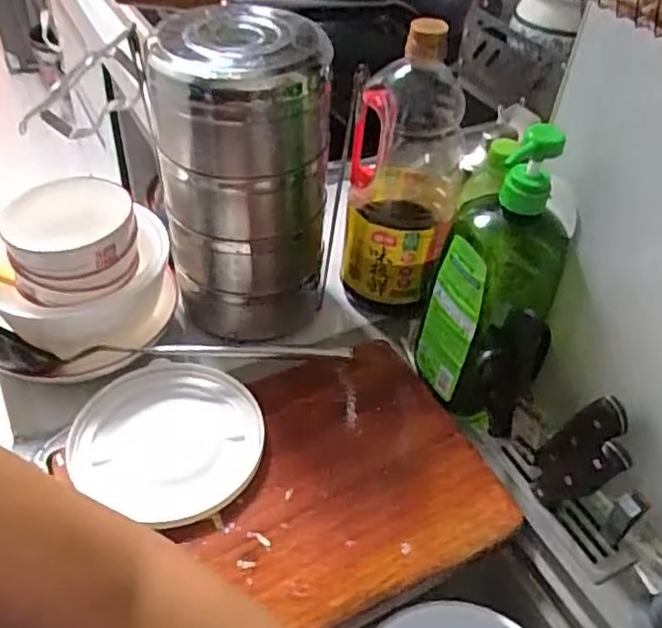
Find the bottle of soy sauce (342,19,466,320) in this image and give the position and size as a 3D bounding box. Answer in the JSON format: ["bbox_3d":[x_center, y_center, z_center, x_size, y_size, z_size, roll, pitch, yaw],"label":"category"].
[{"bbox_3d":[0.072,-0.138,0.657,0.102,0.283,0.110,5,44,1],"label":"bottle of soy sauce"}]

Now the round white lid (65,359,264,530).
[{"bbox_3d":[-0.144,0.107,0.593,0.159,0.013,0.148,2,44,-2],"label":"round white lid"}]

